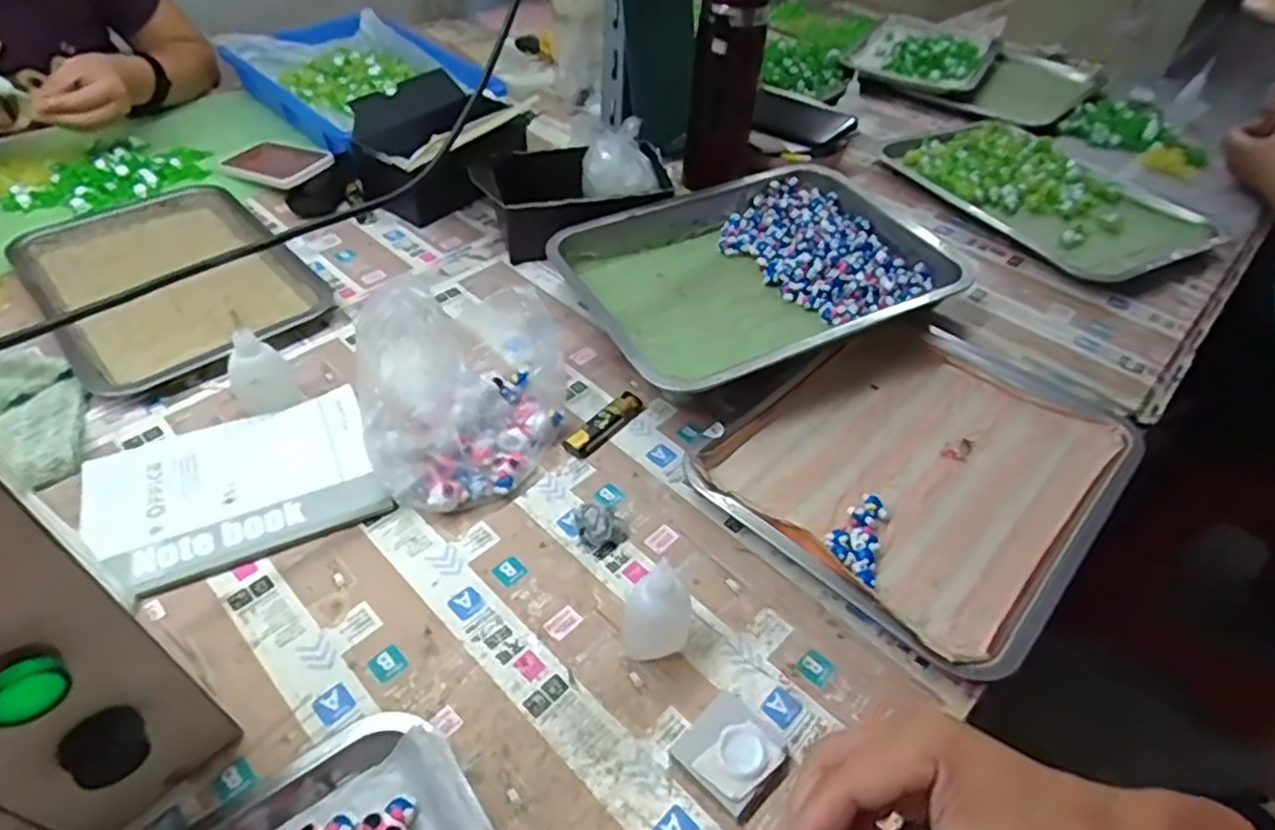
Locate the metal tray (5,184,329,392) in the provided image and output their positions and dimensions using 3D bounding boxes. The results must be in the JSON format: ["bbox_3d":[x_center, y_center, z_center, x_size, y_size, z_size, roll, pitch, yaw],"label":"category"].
[{"bbox_3d":[-0.480,-0.146,0.702,0.215,0.020,0.299,-33,57,-30],"label":"metal tray"}]

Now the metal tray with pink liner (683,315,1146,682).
[{"bbox_3d":[0.231,0.037,0.559,0.308,0.031,0.257,-34,57,-31],"label":"metal tray with pink liner"}]

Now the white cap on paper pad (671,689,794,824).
[{"bbox_3d":[0.056,0.195,0.400,0.055,0.016,0.053,36,54,27],"label":"white cap on paper pad"}]

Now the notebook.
[{"bbox_3d":[-0.304,0.050,0.522,0.193,0.011,0.147,-20,51,-22],"label":"notebook"}]

